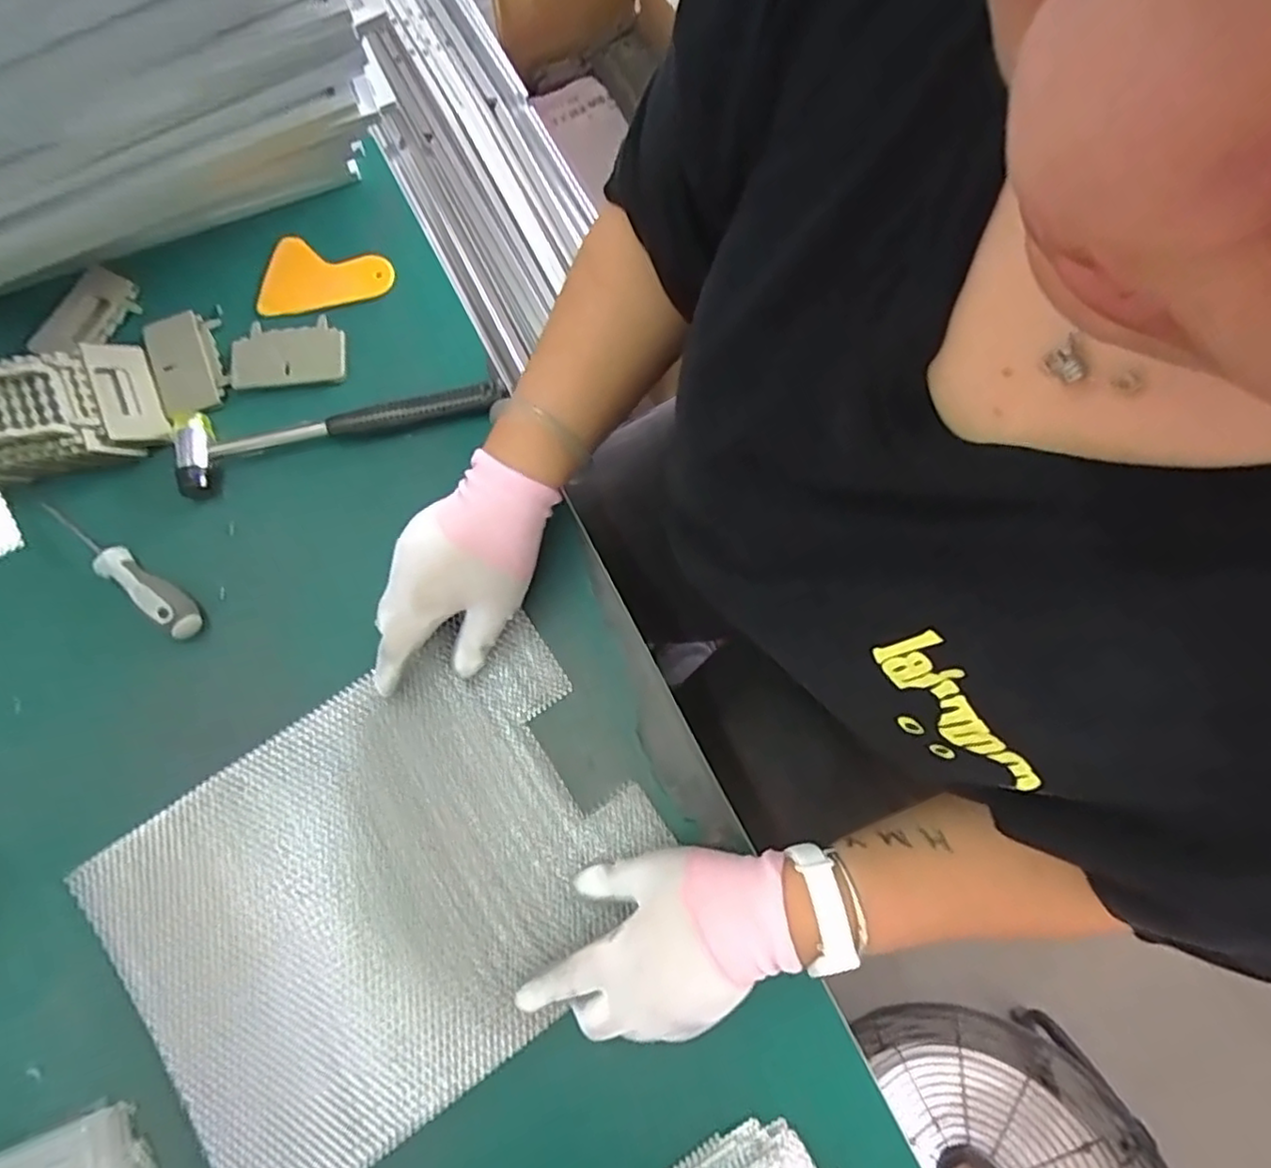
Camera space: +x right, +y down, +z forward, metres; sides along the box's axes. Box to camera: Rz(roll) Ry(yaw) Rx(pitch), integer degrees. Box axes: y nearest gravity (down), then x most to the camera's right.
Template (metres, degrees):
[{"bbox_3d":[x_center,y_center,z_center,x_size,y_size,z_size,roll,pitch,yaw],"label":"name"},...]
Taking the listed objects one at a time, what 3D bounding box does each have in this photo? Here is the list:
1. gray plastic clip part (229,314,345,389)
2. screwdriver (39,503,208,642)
[{"bbox_3d":[-0.270,-0.185,0.523,0.090,0.011,0.061,-6,77,0],"label":"gray plastic clip part"},{"bbox_3d":[-0.368,-0.014,0.475,0.149,0.023,0.024,36,80,8],"label":"screwdriver"}]

